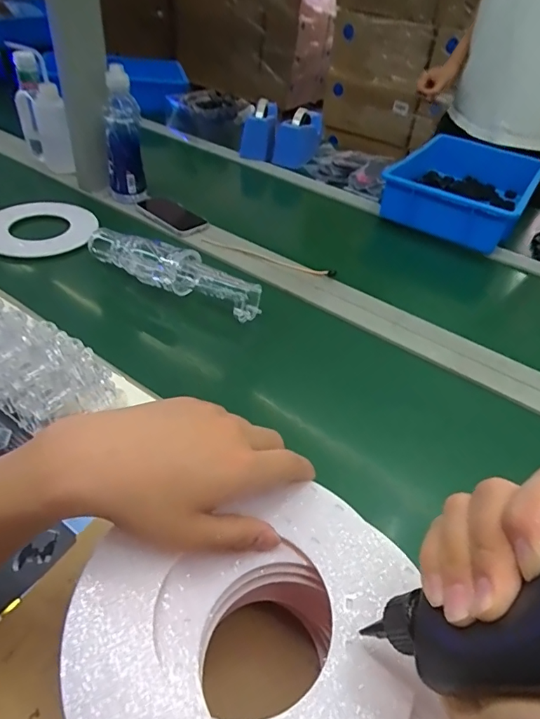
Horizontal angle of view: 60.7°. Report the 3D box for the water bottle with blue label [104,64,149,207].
[{"bbox_3d":[-0.276,-0.405,0.870,0.069,0.232,0.087,-8,45,-16],"label":"water bottle with blue label"}]

